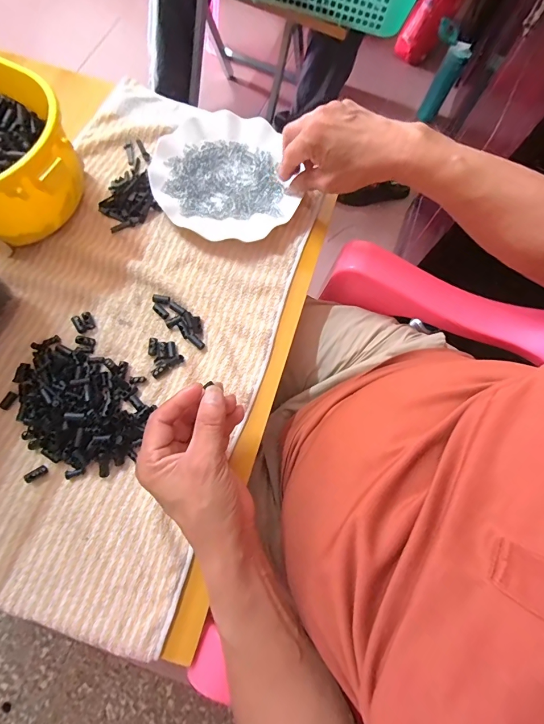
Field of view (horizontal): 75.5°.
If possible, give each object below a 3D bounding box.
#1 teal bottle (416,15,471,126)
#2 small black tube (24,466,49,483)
[{"bbox_3d":[0.528,-0.908,1.137,0.117,0.260,0.090,22,73,3],"label":"teal bottle"},{"bbox_3d":[-0.227,0.108,0.338,0.020,0.007,0.008,-30,79,-20],"label":"small black tube"}]

